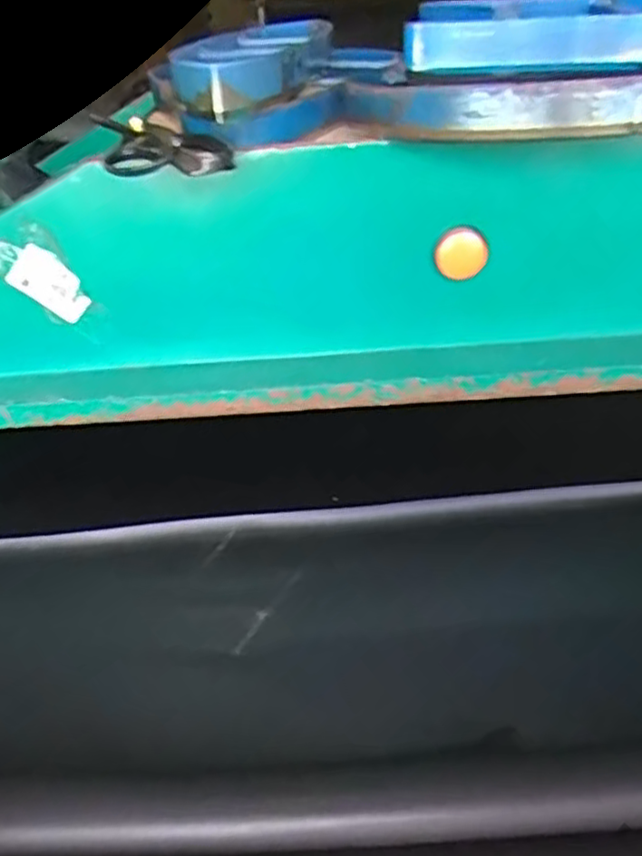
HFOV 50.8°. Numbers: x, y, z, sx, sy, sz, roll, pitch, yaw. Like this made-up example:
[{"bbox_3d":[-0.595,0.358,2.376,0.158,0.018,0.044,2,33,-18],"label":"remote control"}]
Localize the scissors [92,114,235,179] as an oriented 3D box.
[{"bbox_3d":[-0.129,-0.218,0.515,0.080,0.011,0.197,-14,36,-17],"label":"scissors"}]

